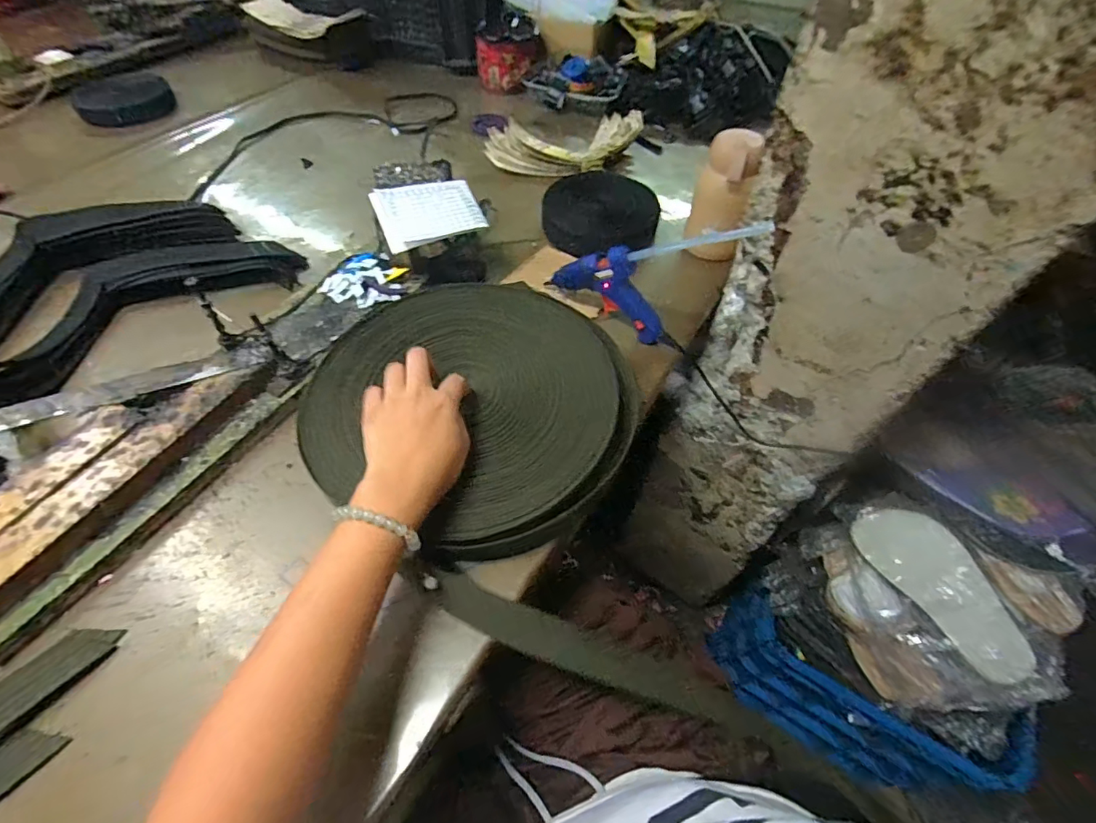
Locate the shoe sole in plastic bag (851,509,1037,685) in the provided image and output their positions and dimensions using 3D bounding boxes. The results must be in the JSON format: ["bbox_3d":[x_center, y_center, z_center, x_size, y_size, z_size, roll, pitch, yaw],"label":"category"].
[{"bbox_3d":[0.479,0.210,0.594,0.086,0.014,0.231,-45,76,13],"label":"shoe sole in plastic bag"}]

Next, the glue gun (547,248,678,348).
[{"bbox_3d":[0.069,-0.131,0.524,0.152,0.088,0.023,27,58,17],"label":"glue gun"}]

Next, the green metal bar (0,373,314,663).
[{"bbox_3d":[-0.311,0.067,0.409,0.020,0.024,0.279,27,58,17],"label":"green metal bar"}]

